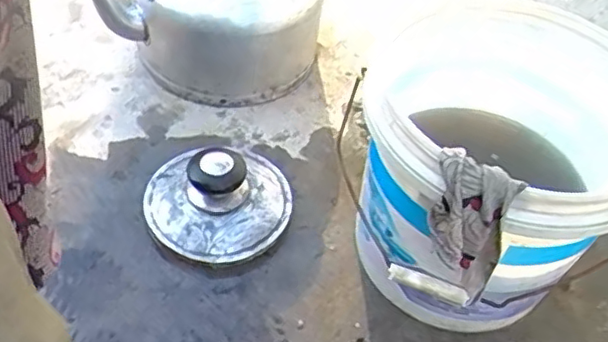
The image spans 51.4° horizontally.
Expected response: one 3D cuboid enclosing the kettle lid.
[{"bbox_3d":[-0.078,0.018,0.585,0.137,0.065,0.127,-3,50,-9],"label":"kettle lid"}]

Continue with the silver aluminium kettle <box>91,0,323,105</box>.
[{"bbox_3d":[-0.089,-0.202,0.696,0.216,0.175,0.200,8,49,0],"label":"silver aluminium kettle"}]

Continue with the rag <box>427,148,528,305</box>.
[{"bbox_3d":[0.108,0.042,0.413,0.045,0.109,0.037,-11,25,-16],"label":"rag"}]

